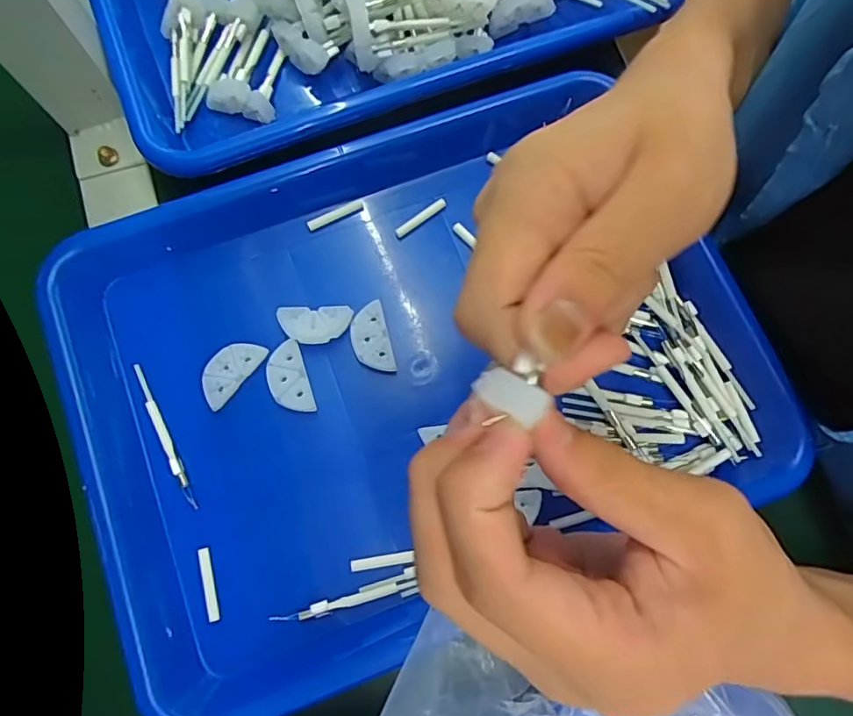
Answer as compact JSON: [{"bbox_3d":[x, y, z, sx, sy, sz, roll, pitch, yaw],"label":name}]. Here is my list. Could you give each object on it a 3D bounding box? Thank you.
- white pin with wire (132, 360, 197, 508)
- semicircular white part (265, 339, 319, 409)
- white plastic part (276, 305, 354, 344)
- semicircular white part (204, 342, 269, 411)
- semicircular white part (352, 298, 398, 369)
[{"bbox_3d":[-0.133,0.039,0.275,0.005,0.004,0.079,-26,78,-7],"label":"white pin with wire"},{"bbox_3d":[-0.072,0.011,0.283,0.020,0.004,0.037,-17,77,-5],"label":"semicircular white part"},{"bbox_3d":[-0.059,-0.018,0.287,0.038,0.004,0.020,-2,76,-1],"label":"white plastic part"},{"bbox_3d":[-0.103,0.006,0.283,0.019,0.005,0.039,38,79,8],"label":"semicircular white part"},{"bbox_3d":[-0.030,-0.011,0.289,0.019,0.004,0.038,-14,77,-4],"label":"semicircular white part"}]

